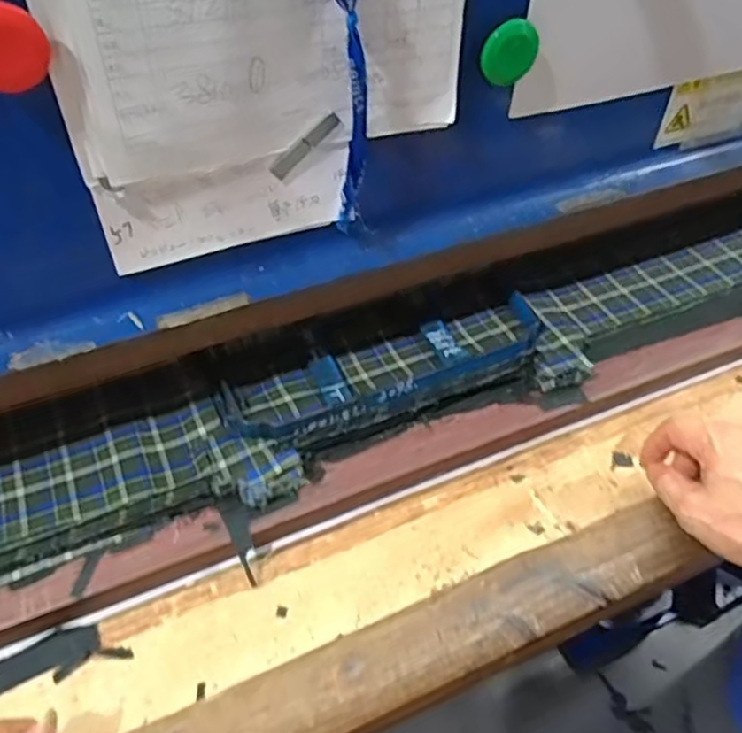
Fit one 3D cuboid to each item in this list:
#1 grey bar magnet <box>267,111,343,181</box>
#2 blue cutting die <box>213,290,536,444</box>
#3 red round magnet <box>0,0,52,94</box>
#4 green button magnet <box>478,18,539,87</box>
[{"bbox_3d":[-0.040,-0.134,0.426,0.052,0.012,0.004,-39,56,15],"label":"grey bar magnet"},{"bbox_3d":[0.018,0.004,0.546,0.264,0.024,0.076,-19,56,-15],"label":"blue cutting die"},{"bbox_3d":[-0.167,-0.145,0.318,0.039,0.035,0.012,-17,55,-14],"label":"red round magnet"},{"bbox_3d":[0.085,-0.194,0.433,0.036,0.033,0.012,-21,56,-17],"label":"green button magnet"}]

